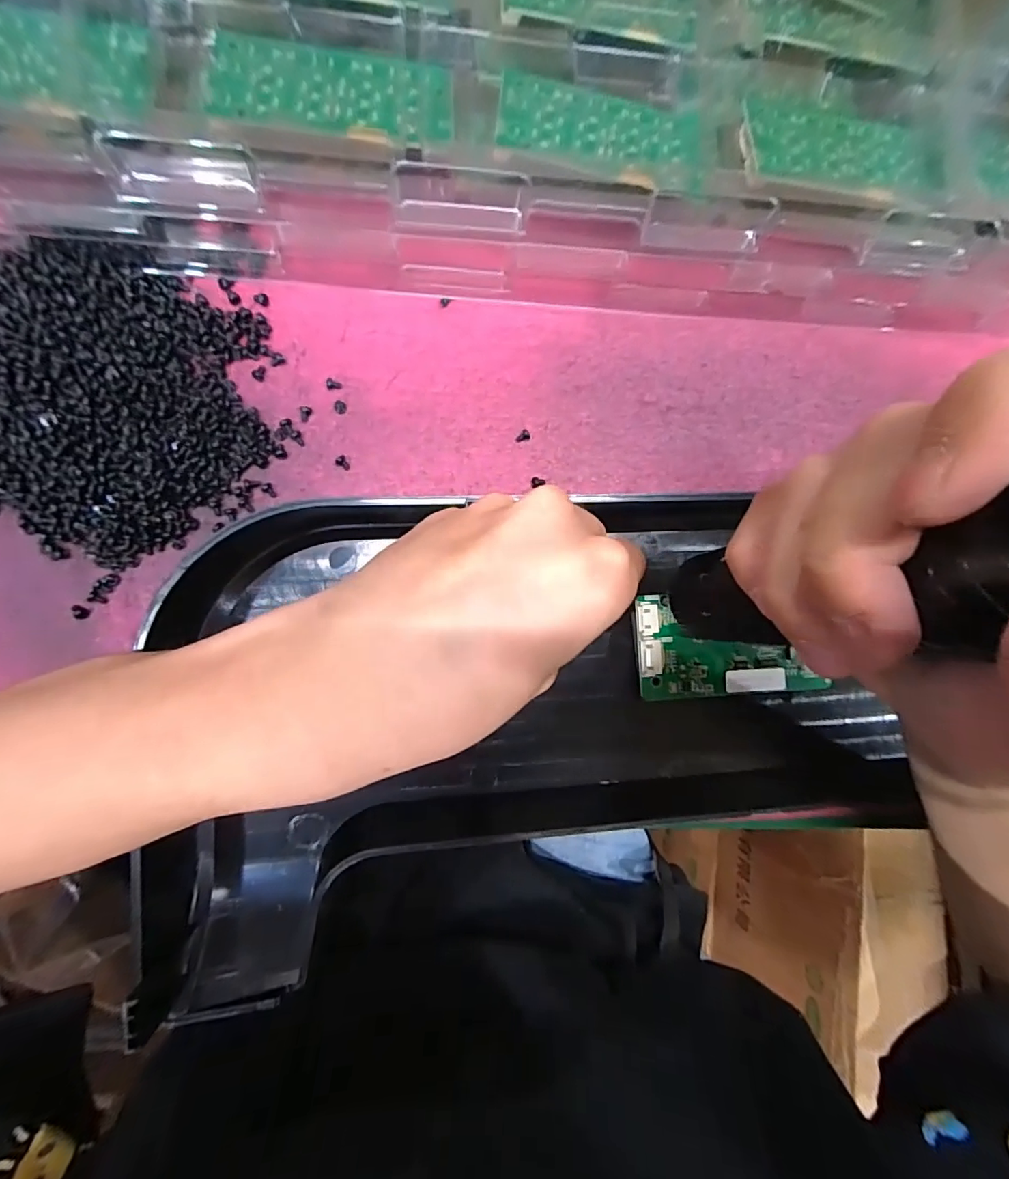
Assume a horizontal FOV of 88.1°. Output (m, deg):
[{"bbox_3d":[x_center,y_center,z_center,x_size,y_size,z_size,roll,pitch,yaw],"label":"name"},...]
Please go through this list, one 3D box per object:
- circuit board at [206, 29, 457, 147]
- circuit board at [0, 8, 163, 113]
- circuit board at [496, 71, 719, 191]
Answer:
[{"bbox_3d":[-0.068,-0.203,0.208,0.093,0.004,0.044,0,89,-8],"label":"circuit board"},{"bbox_3d":[-0.183,-0.199,0.194,0.096,0.008,0.042,4,88,-8],"label":"circuit board"},{"bbox_3d":[0.046,-0.197,0.223,0.097,0.005,0.044,5,88,-8],"label":"circuit board"}]

